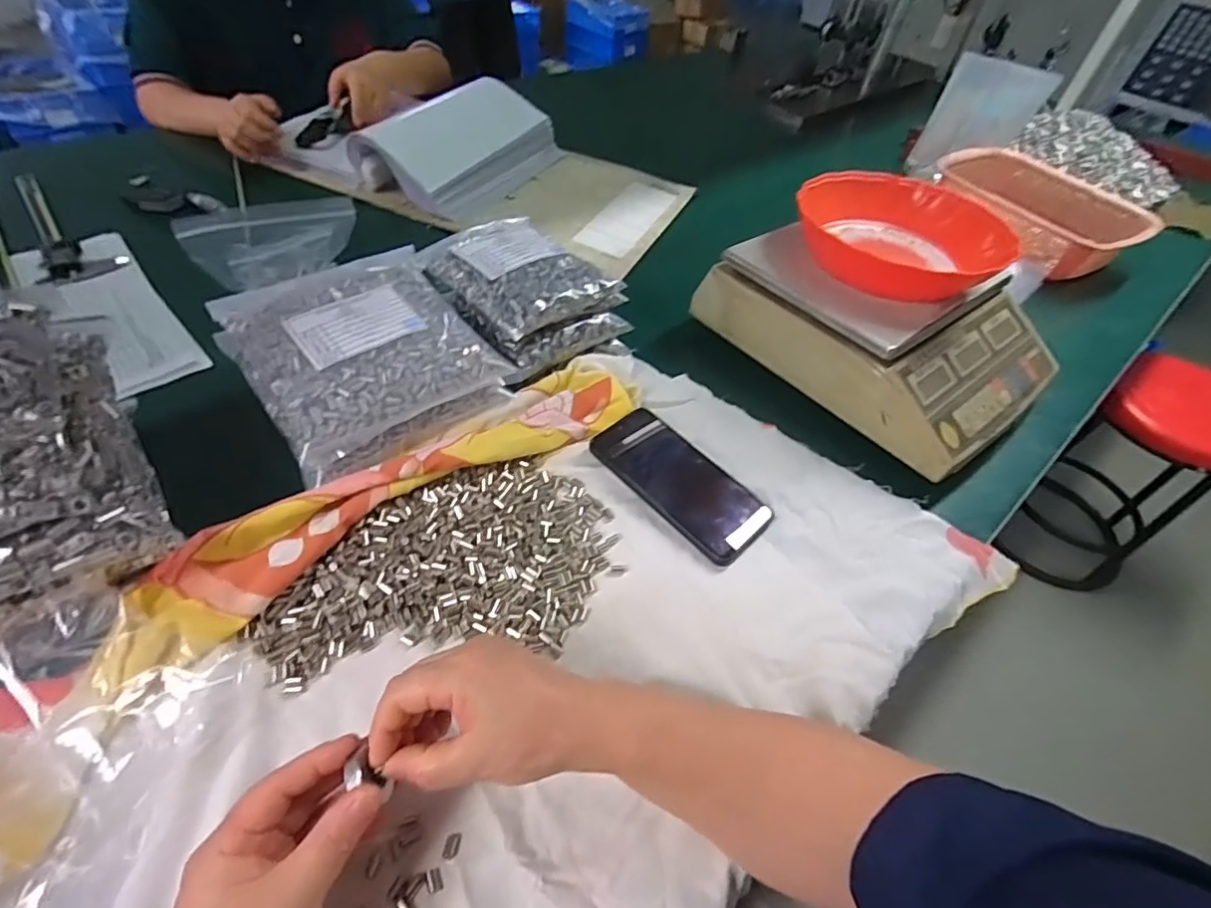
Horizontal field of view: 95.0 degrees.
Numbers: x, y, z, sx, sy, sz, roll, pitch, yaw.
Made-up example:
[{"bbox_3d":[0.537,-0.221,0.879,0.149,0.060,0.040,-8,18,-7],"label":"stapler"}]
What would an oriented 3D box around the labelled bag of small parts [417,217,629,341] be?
[{"bbox_3d":[-0.090,-0.190,0.567,0.143,0.042,0.171,-32,59,-30],"label":"labelled bag of small parts"}]

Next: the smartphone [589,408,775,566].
[{"bbox_3d":[0.065,0.024,0.495,0.162,0.016,0.077,38,55,24],"label":"smartphone"}]

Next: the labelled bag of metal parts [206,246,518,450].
[{"bbox_3d":[-0.217,-0.108,0.497,0.190,0.036,0.196,-27,57,-27],"label":"labelled bag of metal parts"}]

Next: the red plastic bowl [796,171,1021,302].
[{"bbox_3d":[0.295,-0.233,0.587,0.199,0.059,0.176,-4,49,-10],"label":"red plastic bowl"}]

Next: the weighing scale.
[{"bbox_3d":[0.312,-0.147,0.630,0.272,0.110,0.329,-29,57,-28],"label":"weighing scale"}]

